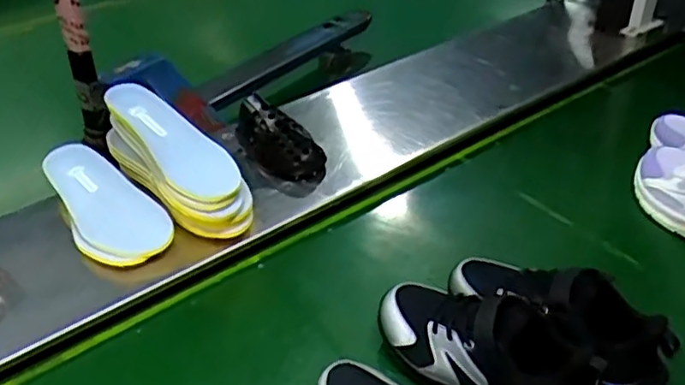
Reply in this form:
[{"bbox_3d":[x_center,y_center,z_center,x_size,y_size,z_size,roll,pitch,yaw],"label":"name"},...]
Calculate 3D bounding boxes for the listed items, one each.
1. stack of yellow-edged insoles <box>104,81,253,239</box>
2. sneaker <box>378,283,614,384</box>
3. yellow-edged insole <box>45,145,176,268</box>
[{"bbox_3d":[-0.198,-0.037,0.774,0.094,0.069,0.240,-32,64,-33],"label":"stack of yellow-edged insoles"},{"bbox_3d":[0.135,0.141,0.575,0.224,0.098,0.072,21,42,30],"label":"sneaker"},{"bbox_3d":[-0.296,0.013,0.776,0.095,0.053,0.215,-29,43,-31],"label":"yellow-edged insole"}]

